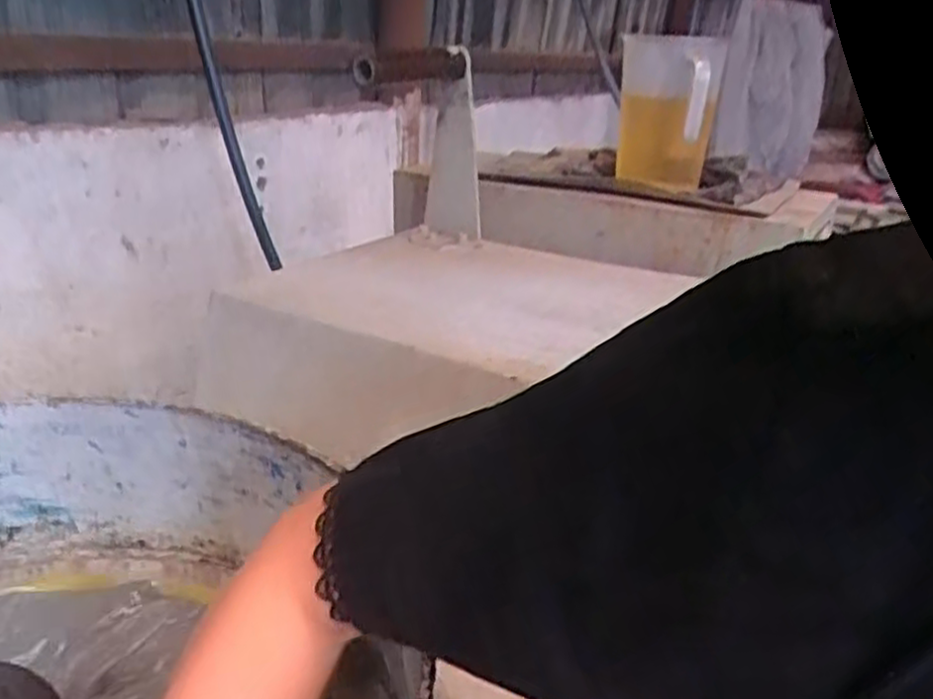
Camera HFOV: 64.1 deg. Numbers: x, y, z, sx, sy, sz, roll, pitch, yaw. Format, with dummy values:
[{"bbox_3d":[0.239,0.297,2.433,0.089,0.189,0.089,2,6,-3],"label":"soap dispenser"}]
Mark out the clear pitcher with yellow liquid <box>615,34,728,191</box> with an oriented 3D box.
[{"bbox_3d":[0.216,-0.259,0.817,0.100,0.153,0.111,10,23,12],"label":"clear pitcher with yellow liquid"}]

